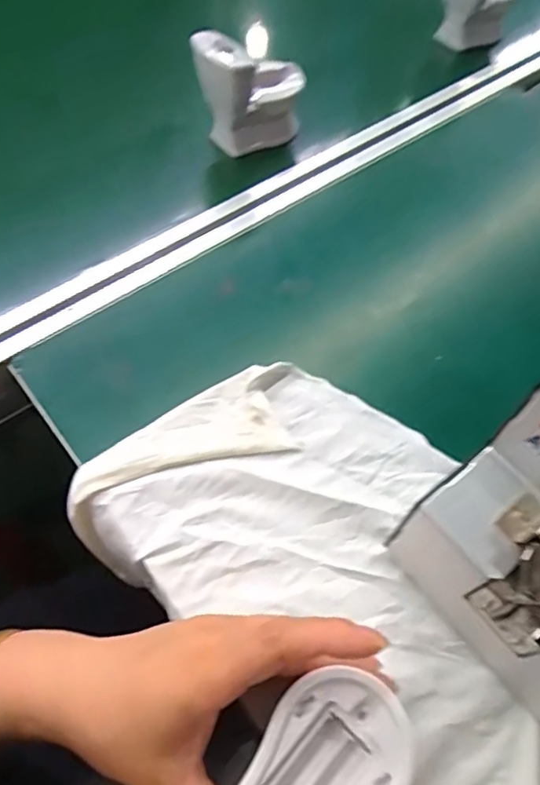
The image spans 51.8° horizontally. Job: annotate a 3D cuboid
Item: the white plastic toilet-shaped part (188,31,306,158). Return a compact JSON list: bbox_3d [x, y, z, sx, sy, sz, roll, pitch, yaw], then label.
[{"bbox_3d":[-0.011,-0.281,0.516,0.103,0.097,0.046,-21,62,-14],"label":"white plastic toilet-shaped part"}]

